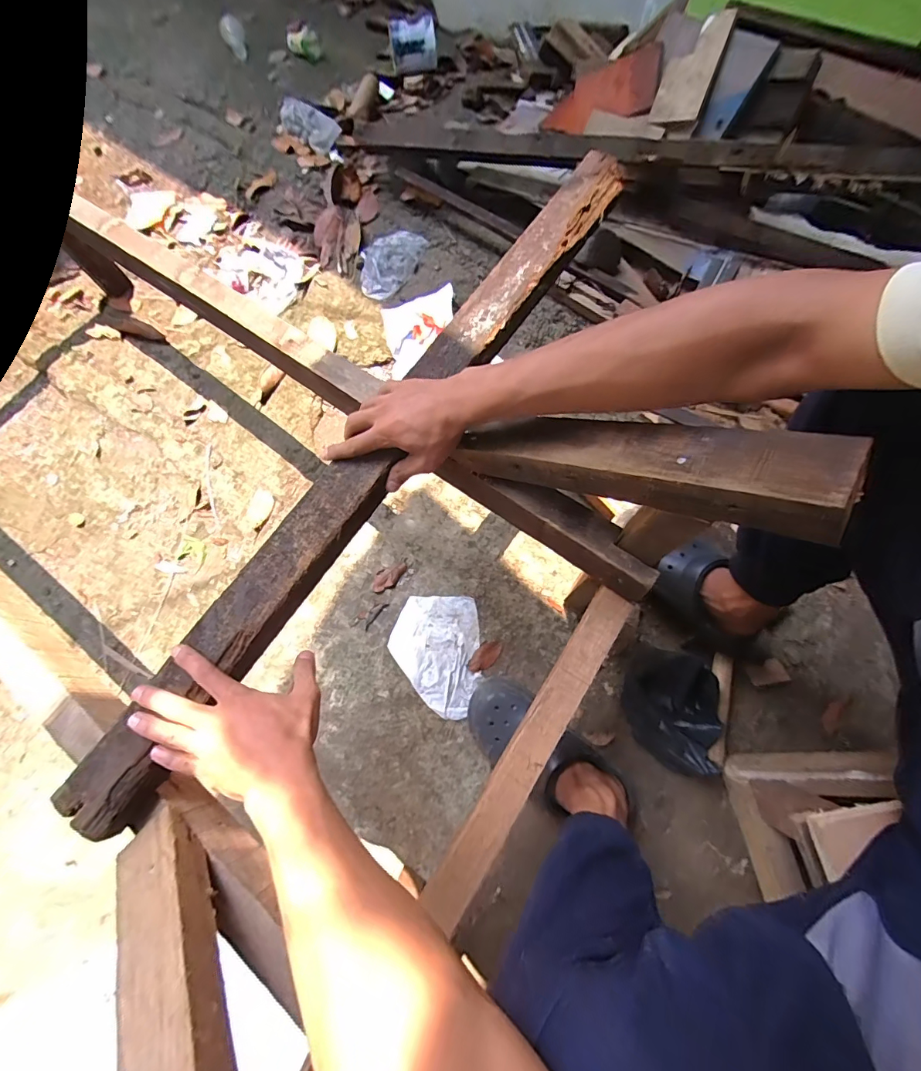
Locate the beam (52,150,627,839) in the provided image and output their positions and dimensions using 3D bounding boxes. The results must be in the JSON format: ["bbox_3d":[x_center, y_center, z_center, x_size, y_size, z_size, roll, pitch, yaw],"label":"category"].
[{"bbox_3d":[-0.071,-0.107,0.470,0.067,0.037,0.893,34,79,12],"label":"beam"}]

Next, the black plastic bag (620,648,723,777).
[{"bbox_3d":[0.310,0.264,0.662,0.135,0.100,0.177,7,73,5],"label":"black plastic bag"}]

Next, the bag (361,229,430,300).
[{"bbox_3d":[-0.173,-0.670,1.061,0.129,0.023,0.199,32,76,11],"label":"bag"}]

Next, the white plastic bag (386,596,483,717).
[{"bbox_3d":[-0.042,0.203,0.741,0.148,0.005,0.196,-4,72,1],"label":"white plastic bag"}]

